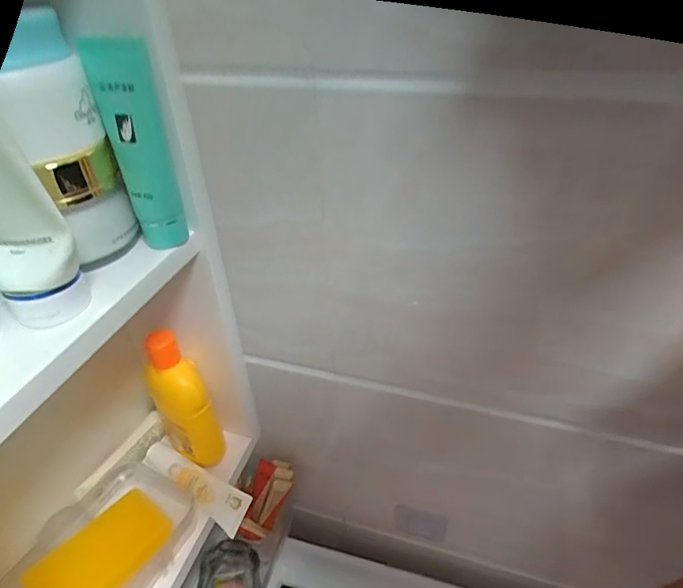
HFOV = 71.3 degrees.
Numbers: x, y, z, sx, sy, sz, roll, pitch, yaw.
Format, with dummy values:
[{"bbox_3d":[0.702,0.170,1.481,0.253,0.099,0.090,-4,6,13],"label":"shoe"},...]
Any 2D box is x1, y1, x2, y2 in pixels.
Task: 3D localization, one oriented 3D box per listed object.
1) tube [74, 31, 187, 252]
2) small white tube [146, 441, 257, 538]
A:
[{"bbox_3d":[-0.116,-0.083,0.278,0.032,0.118,0.027,-24,40,-21],"label":"tube"},{"bbox_3d":[-0.126,0.162,0.413,0.111,0.022,0.026,19,44,31],"label":"small white tube"}]

